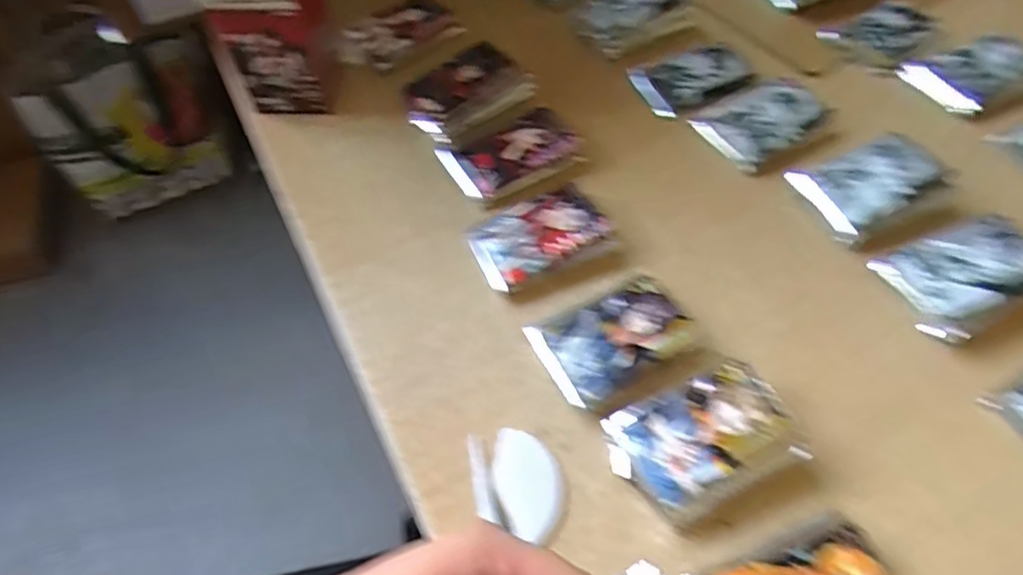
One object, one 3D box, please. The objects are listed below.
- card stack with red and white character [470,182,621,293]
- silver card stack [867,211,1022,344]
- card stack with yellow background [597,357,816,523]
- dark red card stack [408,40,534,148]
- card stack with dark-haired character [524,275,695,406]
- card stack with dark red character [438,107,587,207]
[{"bbox_3d":[0.019,-0.035,0.446,0.093,0.013,0.059,-22,59,-11],"label":"card stack with red and white character"},{"bbox_3d":[0.298,-0.008,0.421,0.095,0.030,0.067,-20,59,-10],"label":"silver card stack"},{"bbox_3d":[0.108,0.086,0.368,0.093,0.031,0.067,-21,59,-11],"label":"card stack with yellow background"},{"bbox_3d":[-0.035,-0.153,0.506,0.093,0.021,0.057,-34,62,-18],"label":"dark red card stack"},{"bbox_3d":[0.064,0.031,0.408,0.093,0.018,0.063,-25,60,-13],"label":"card stack with dark-haired character"},{"bbox_3d":[-0.002,-0.101,0.481,0.094,0.014,0.060,-26,60,-14],"label":"card stack with dark red character"}]

